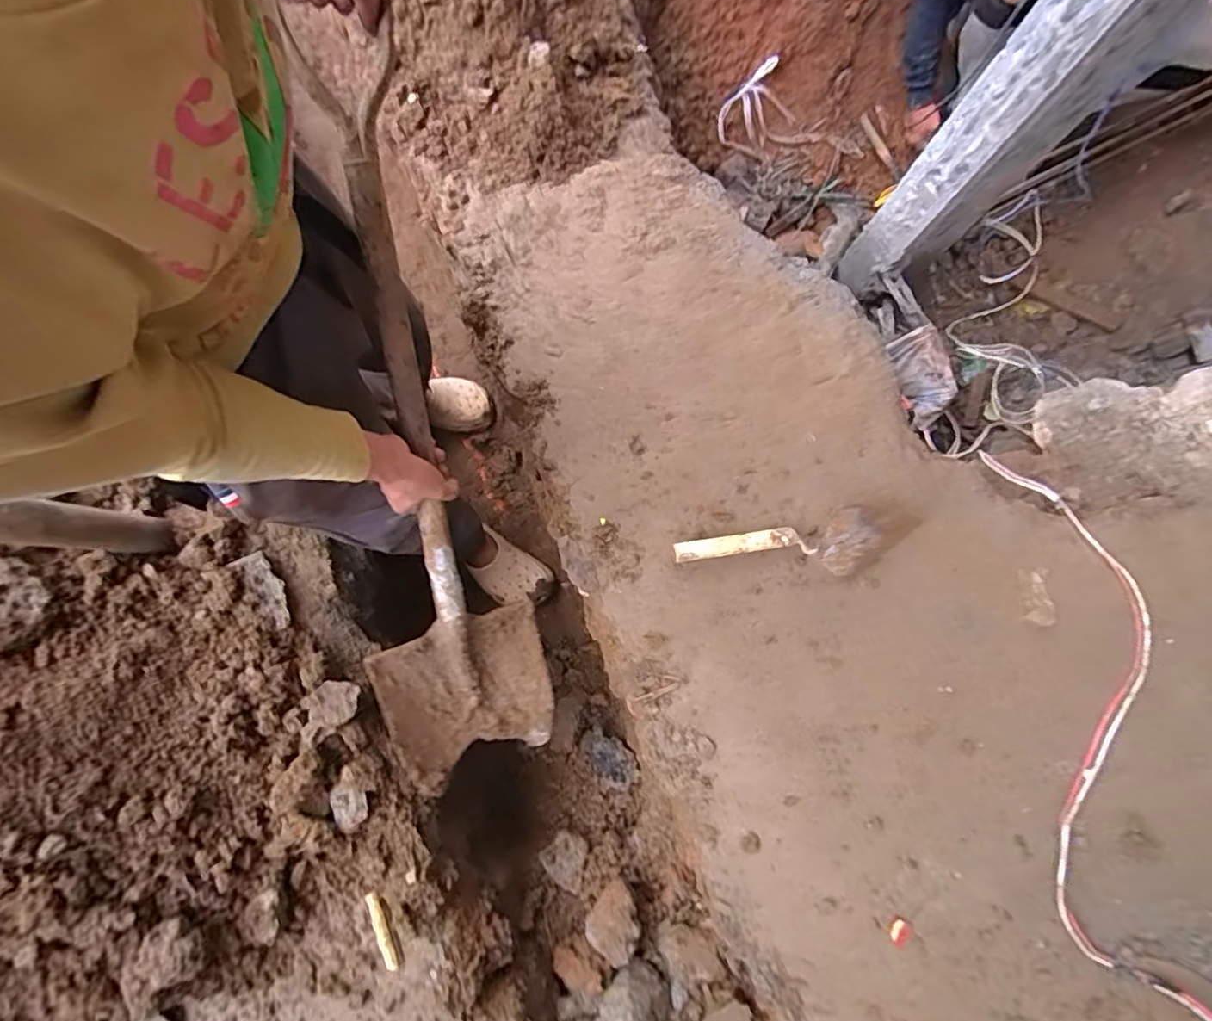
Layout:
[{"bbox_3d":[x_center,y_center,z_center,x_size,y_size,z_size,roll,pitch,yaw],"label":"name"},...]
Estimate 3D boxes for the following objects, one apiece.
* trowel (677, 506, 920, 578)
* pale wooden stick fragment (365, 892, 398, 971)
[{"bbox_3d":[0.252,0.055,0.744,0.318,0.072,0.085,-10,82,-1],"label":"trowel"},{"bbox_3d":[-0.284,0.532,0.723,0.014,0.004,0.092,-22,83,-4],"label":"pale wooden stick fragment"}]

